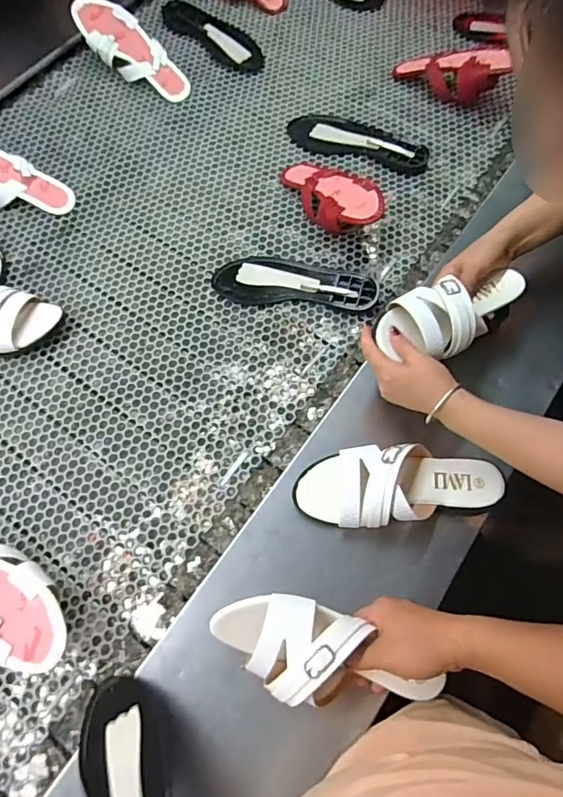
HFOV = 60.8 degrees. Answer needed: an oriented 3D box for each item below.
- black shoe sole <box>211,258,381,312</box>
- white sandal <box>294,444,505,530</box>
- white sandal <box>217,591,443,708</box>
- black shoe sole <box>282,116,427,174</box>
[{"bbox_3d":[0.020,-0.183,0.750,0.253,0.023,0.078,6,68,3],"label":"black shoe sole"},{"bbox_3d":[0.143,0.103,0.580,0.243,0.068,0.091,-4,70,-3],"label":"white sandal"},{"bbox_3d":[0.044,0.266,0.488,0.235,0.070,0.093,20,70,9],"label":"white sandal"},{"bbox_3d":[0.140,-0.471,0.872,0.258,0.012,0.087,18,69,8],"label":"black shoe sole"}]

